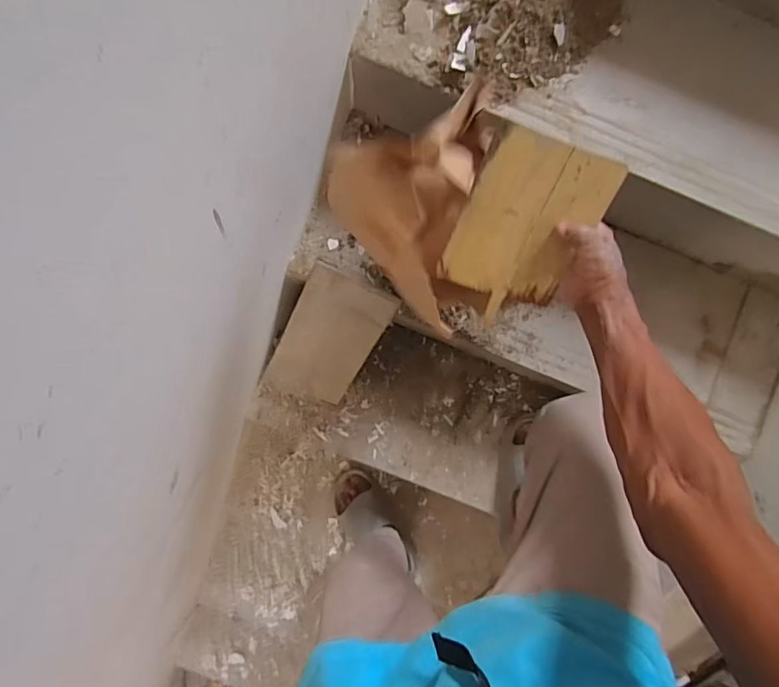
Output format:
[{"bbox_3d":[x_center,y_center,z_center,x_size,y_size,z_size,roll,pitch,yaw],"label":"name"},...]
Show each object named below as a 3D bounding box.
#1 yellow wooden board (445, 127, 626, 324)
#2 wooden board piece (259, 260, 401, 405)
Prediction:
[{"bbox_3d":[0.148,-0.123,0.566,0.138,0.008,0.194,17,119,-10],"label":"yellow wooden board"},{"bbox_3d":[-0.110,-0.001,0.905,0.148,0.023,0.300,25,126,-9],"label":"wooden board piece"}]

